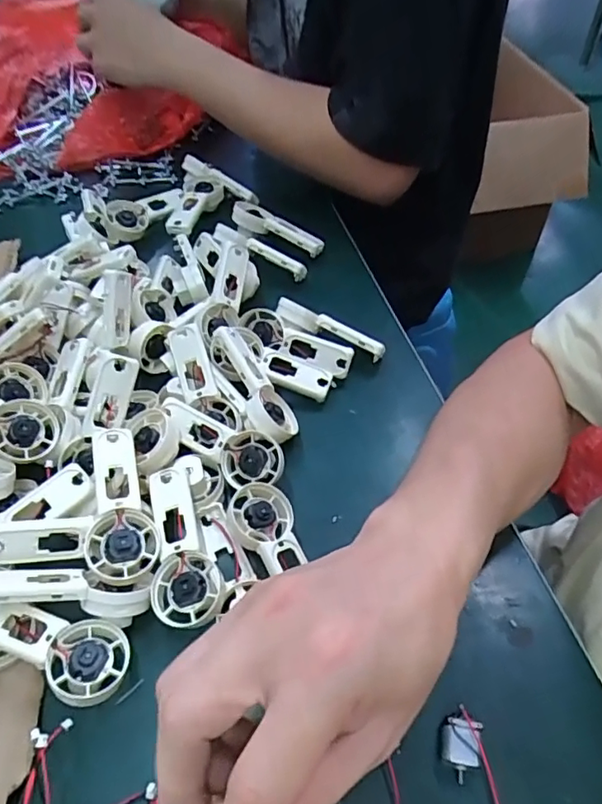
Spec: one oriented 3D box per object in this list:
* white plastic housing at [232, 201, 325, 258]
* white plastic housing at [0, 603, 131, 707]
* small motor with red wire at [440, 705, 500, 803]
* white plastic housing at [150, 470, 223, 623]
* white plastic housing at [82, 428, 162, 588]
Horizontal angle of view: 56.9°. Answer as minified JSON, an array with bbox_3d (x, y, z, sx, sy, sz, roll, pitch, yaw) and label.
[{"bbox_3d":[-0.024,-0.161,0.519,0.087,0.023,0.032,29,57,23],"label":"white plastic housing"},{"bbox_3d":[-0.135,0.126,0.289,0.091,0.017,0.039,24,53,-5],"label":"white plastic housing"},{"bbox_3d":[0.083,0.186,0.265,0.022,0.020,0.067,-6,51,-4],"label":"small motor with red wire"},{"bbox_3d":[-0.074,0.086,0.330,0.038,0.028,0.092,-16,52,-12],"label":"white plastic housing"},{"bbox_3d":[-0.109,0.060,0.327,0.040,0.019,0.092,-11,64,-8],"label":"white plastic housing"}]

